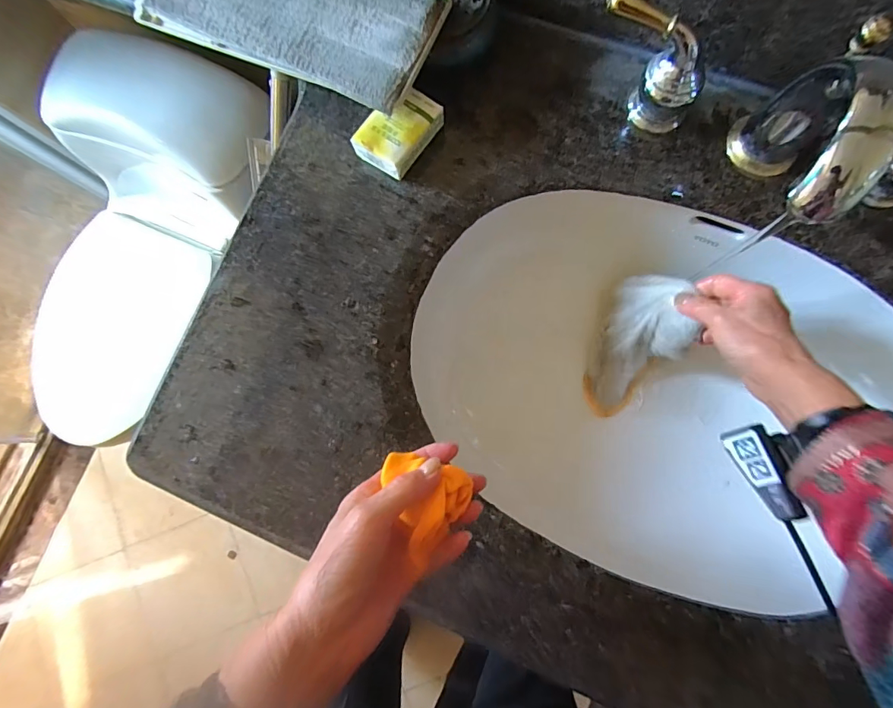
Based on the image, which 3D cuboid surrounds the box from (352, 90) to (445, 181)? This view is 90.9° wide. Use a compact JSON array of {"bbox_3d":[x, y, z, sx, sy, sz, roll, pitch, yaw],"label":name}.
[{"bbox_3d":[-0.044,-0.206,0.411,0.050,0.033,0.074,36,87,8],"label":"box"}]

